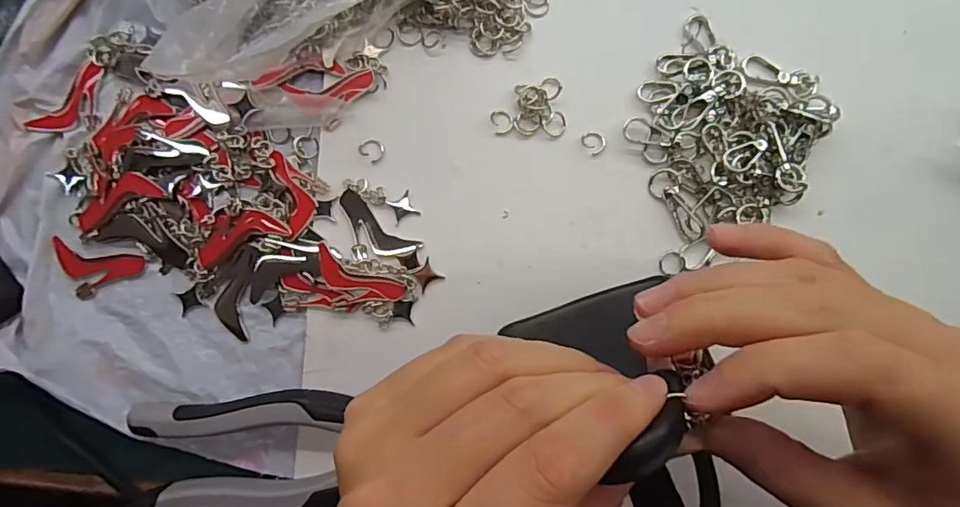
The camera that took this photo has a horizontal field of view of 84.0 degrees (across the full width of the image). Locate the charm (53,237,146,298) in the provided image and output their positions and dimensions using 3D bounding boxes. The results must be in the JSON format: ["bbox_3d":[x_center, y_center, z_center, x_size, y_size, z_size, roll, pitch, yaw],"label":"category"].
[{"bbox_3d":[-0.191,0.009,0.264,0.046,0.004,0.025,13,85,-1],"label":"charm"}]

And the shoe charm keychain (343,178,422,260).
[{"bbox_3d":[-0.050,-0.018,0.267,0.037,0.004,0.039,-5,86,-2],"label":"shoe charm keychain"}]

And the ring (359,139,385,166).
[{"bbox_3d":[-0.054,-0.052,0.270,0.012,0.004,0.011,0,86,-2],"label":"ring"}]

